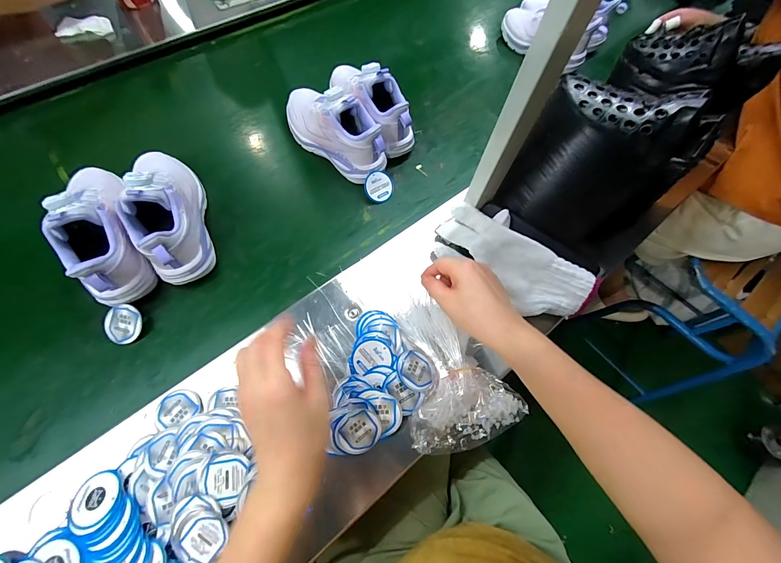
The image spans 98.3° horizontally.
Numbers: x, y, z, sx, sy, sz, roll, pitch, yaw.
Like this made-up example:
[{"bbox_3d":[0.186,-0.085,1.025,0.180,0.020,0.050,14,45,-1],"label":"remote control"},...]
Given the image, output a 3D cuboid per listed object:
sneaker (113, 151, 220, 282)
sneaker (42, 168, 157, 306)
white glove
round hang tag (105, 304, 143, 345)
[{"bbox_3d":[-0.298,-0.095,0.455,0.069,0.131,0.204,-18,62,-9],"label":"sneaker"},{"bbox_3d":[-0.370,-0.065,0.440,0.071,0.130,0.193,-25,64,-12],"label":"sneaker"},{"bbox_3d":[0.150,-0.022,0.443,0.205,0.075,0.063,31,66,17],"label":"white glove"},{"bbox_3d":[-0.344,0.054,0.433,0.046,0.007,0.047,0,88,0],"label":"round hang tag"}]

